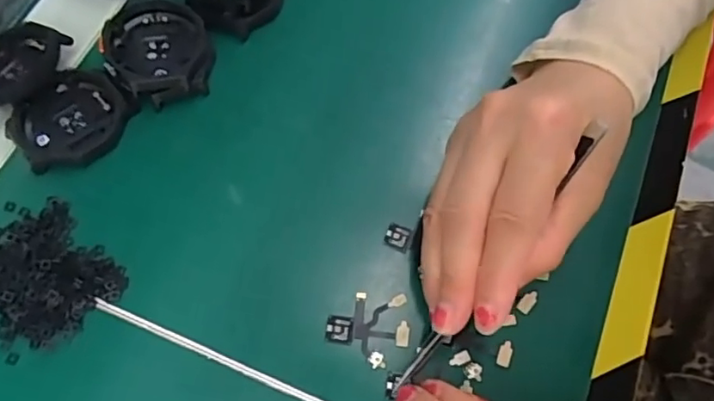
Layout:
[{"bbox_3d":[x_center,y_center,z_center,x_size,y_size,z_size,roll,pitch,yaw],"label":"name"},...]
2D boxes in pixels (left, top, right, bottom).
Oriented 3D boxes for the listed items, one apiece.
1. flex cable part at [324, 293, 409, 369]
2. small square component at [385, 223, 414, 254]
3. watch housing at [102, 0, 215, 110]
[{"bbox_3d":[0.005,0.055,0.248,0.035,0.007,0.031,8,67,0],"label":"flex cable part"},{"bbox_3d":[0.019,0.017,0.264,0.011,0.004,0.010,19,68,5],"label":"small square component"},{"bbox_3d":[-0.097,-0.075,0.286,0.047,0.015,0.055,-20,70,-11],"label":"watch housing"}]

